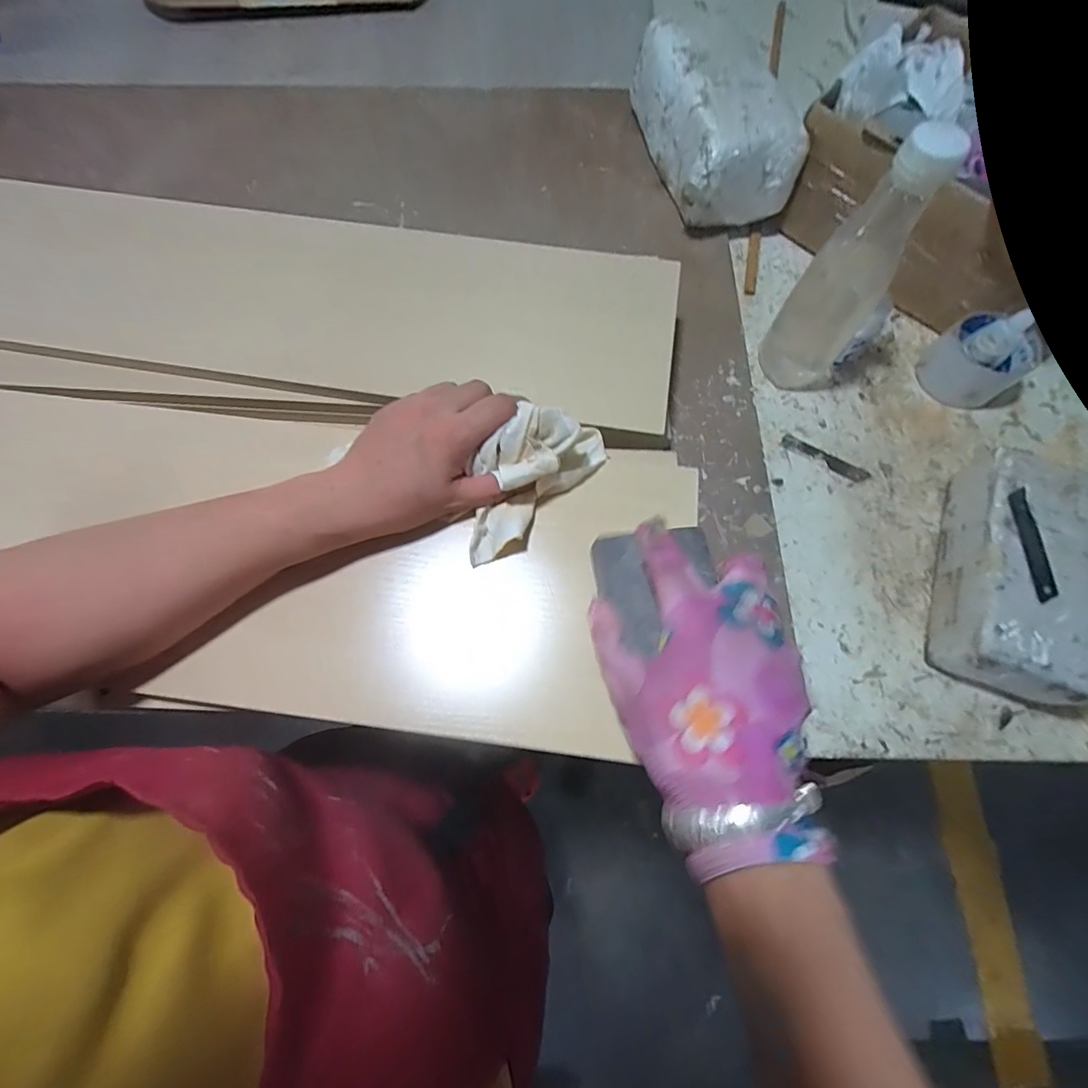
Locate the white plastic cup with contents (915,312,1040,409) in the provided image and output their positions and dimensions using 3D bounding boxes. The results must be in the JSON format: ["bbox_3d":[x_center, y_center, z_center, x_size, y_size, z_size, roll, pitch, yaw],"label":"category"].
[{"bbox_3d":[0.453,-0.191,0.502,0.079,0.056,0.079,0,71,0],"label":"white plastic cup with contents"}]

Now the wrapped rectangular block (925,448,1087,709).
[{"bbox_3d":[0.409,0.025,0.420,0.106,0.069,0.205,19,72,7],"label":"wrapped rectangular block"}]

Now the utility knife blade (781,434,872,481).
[{"bbox_3d":[0.290,-0.088,0.495,0.091,0.004,0.018,27,73,9],"label":"utility knife blade"}]

